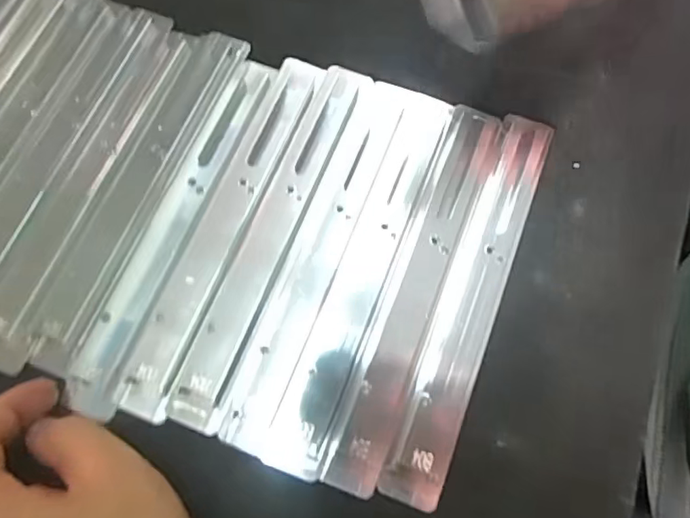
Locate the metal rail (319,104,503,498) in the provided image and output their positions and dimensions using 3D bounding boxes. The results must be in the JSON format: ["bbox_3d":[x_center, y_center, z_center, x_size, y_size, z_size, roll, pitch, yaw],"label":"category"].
[{"bbox_3d":[0.038,0.009,0.270,0.027,0.012,0.209,21,73,6],"label":"metal rail"}]

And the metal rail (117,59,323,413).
[{"bbox_3d":[-0.061,-0.020,0.277,0.027,0.004,0.204,21,73,6],"label":"metal rail"}]

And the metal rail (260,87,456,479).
[{"bbox_3d":[0.011,0.000,0.269,0.029,0.007,0.211,20,73,6],"label":"metal rail"}]

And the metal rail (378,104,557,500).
[{"bbox_3d":[0.064,0.015,0.269,0.028,0.015,0.208,20,73,6],"label":"metal rail"}]

